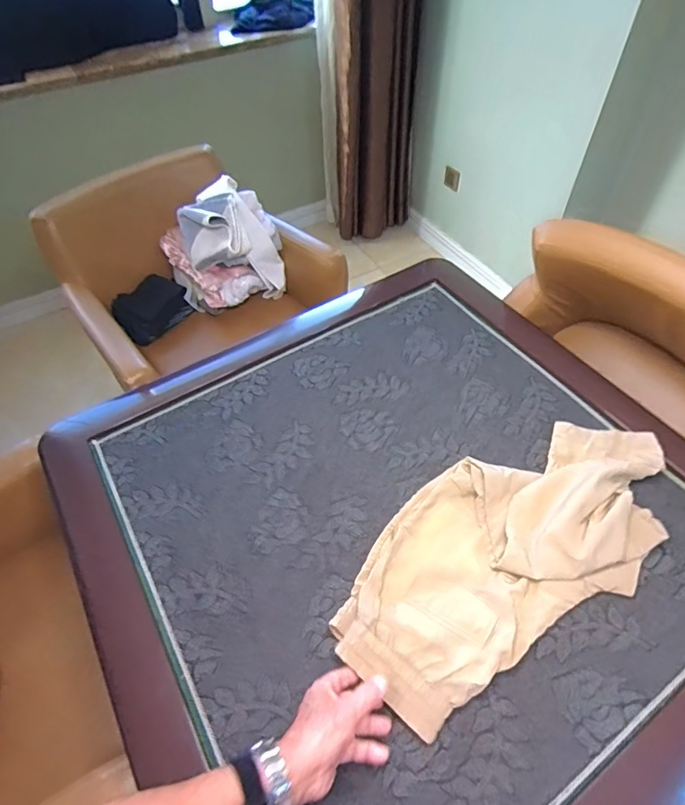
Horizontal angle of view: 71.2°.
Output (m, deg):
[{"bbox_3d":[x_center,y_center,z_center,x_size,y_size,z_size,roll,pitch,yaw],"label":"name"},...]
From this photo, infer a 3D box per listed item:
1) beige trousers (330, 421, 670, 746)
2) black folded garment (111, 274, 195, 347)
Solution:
[{"bbox_3d":[0.248,0.194,0.698,0.564,0.060,0.254,-30,58,-17],"label":"beige trousers"},{"bbox_3d":[-0.581,-0.288,1.463,0.107,0.135,0.208,37,62,26],"label":"black folded garment"}]

